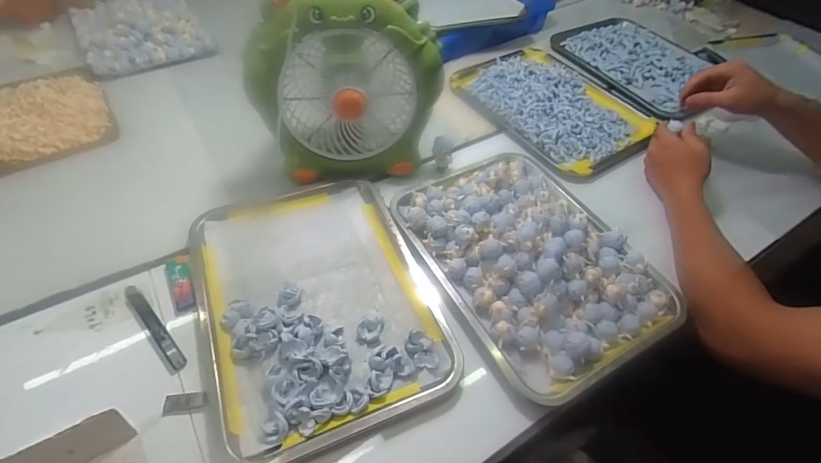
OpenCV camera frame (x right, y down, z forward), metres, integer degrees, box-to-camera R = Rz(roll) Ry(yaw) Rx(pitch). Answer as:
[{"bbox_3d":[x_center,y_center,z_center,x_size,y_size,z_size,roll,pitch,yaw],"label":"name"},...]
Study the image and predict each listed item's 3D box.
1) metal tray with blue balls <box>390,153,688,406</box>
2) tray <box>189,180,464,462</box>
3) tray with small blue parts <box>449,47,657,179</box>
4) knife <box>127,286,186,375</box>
[{"bbox_3d":[0.160,0.015,0.552,0.264,0.044,0.353,-21,55,-19],"label":"metal tray with blue balls"},{"bbox_3d":[-0.120,0.070,0.518,0.261,0.028,0.359,-18,54,-17],"label":"tray"},{"bbox_3d":[0.272,-0.262,0.795,0.275,0.023,0.346,-29,58,-24],"label":"tray with small blue parts"},{"bbox_3d":[-0.298,0.109,0.483,0.018,0.007,0.137,-35,61,-27],"label":"knife"}]

